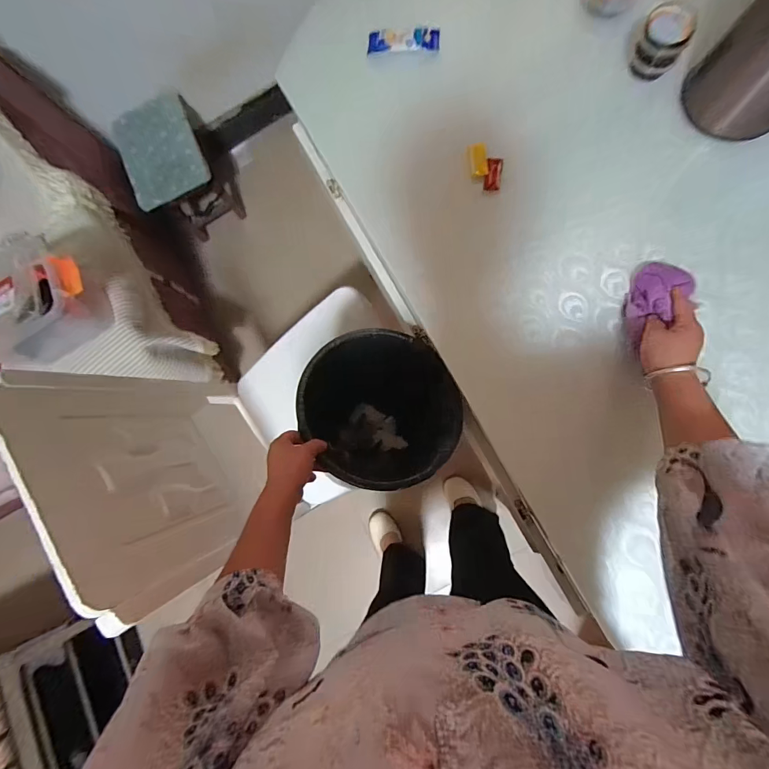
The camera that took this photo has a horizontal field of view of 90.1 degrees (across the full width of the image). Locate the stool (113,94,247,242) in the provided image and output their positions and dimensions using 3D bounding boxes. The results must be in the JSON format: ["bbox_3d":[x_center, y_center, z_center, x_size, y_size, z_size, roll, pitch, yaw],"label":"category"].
[{"bbox_3d":[-0.725,-0.775,1.410,0.266,0.346,0.341,-22,81,4],"label":"stool"}]

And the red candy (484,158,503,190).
[{"bbox_3d":[0.173,-0.334,0.609,0.027,0.007,0.049,6,85,8],"label":"red candy"}]

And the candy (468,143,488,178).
[{"bbox_3d":[0.147,-0.353,0.604,0.028,0.006,0.050,-5,83,7],"label":"candy"}]

